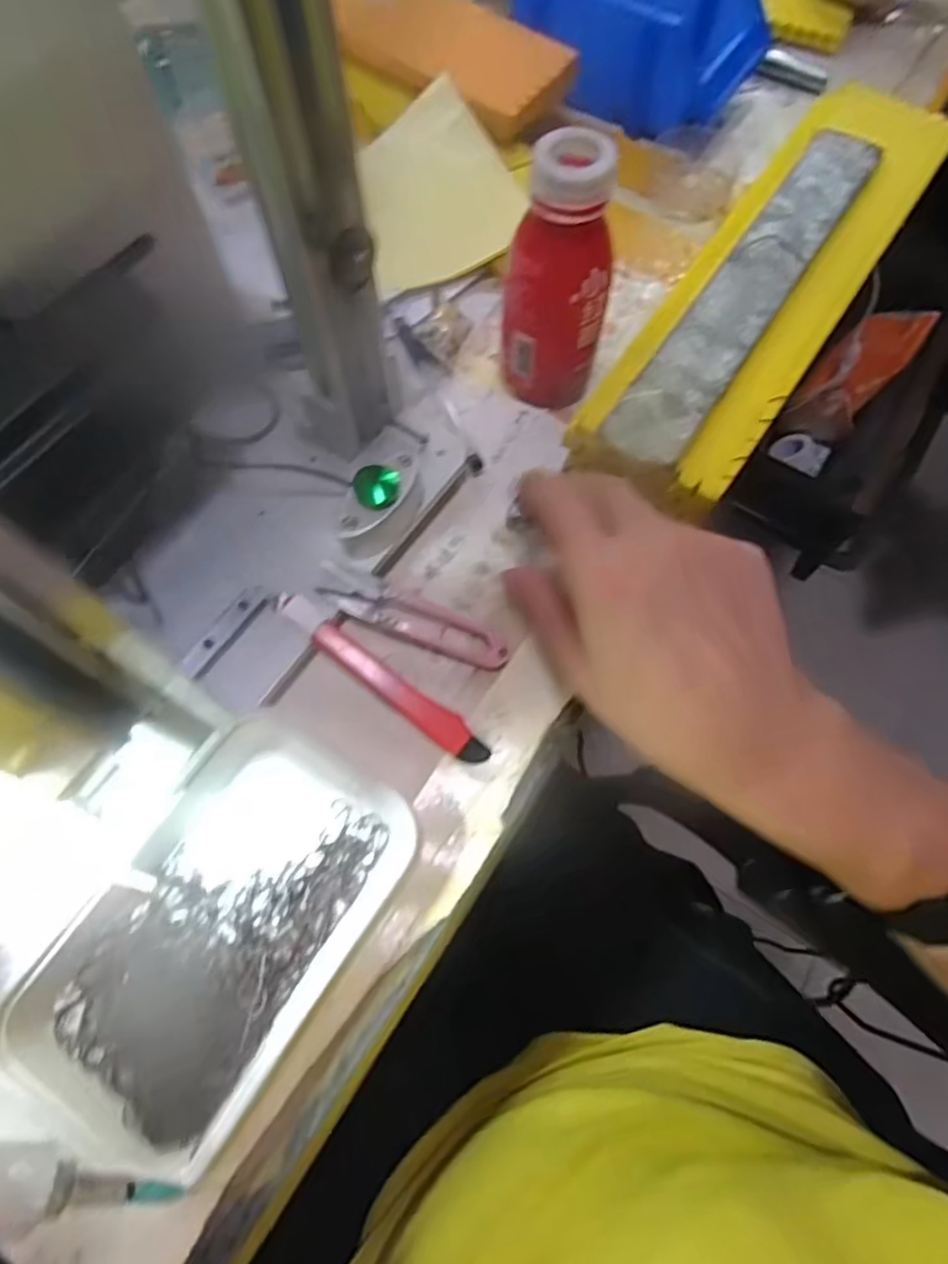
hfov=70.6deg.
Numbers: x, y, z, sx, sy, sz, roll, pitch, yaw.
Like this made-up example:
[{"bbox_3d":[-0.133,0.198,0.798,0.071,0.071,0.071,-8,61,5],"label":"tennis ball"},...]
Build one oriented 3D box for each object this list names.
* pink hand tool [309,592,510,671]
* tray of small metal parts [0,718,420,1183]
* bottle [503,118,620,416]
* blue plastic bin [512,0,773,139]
[{"bbox_3d":[-0.029,-0.004,0.350,0.096,0.018,0.020,16,70,5],"label":"pink hand tool"},{"bbox_3d":[-0.109,0.127,0.291,0.104,0.027,0.168,33,72,11],"label":"tray of small metal parts"},{"bbox_3d":[0.046,-0.185,0.361,0.055,0.131,0.045,11,69,3],"label":"bottle"},{"bbox_3d":[0.120,-0.459,0.503,0.178,0.065,0.128,33,72,11],"label":"blue plastic bin"}]

